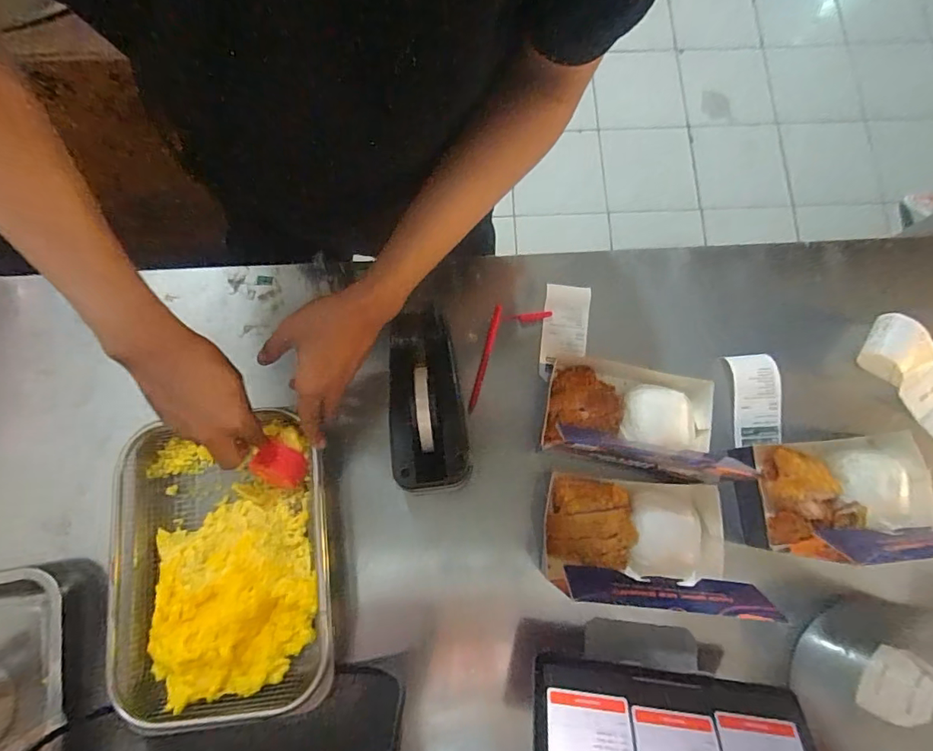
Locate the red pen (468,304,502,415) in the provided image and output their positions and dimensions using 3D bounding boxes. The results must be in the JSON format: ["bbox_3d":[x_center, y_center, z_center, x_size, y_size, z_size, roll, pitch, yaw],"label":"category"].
[{"bbox_3d":[0.024,-0.021,0.607,0.011,0.007,0.139,14,78,2],"label":"red pen"}]

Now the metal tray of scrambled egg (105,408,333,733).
[{"bbox_3d":[-0.246,0.191,0.508,0.209,0.063,0.288,-7,78,-3],"label":"metal tray of scrambled egg"}]

